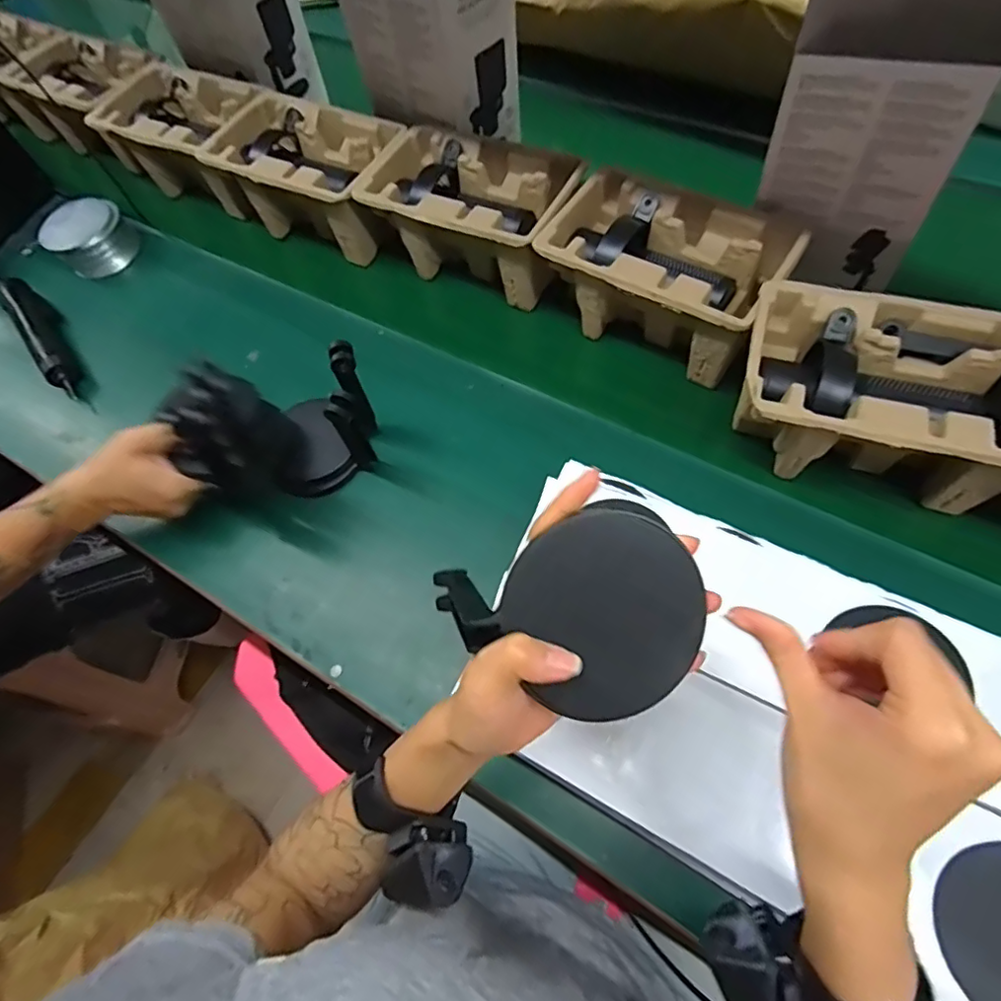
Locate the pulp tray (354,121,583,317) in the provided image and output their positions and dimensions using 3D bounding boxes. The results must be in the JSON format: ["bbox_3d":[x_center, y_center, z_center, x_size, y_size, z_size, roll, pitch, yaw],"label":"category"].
[{"bbox_3d":[-0.031,-0.333,0.671,0.233,0.099,0.146,23,69,13],"label":"pulp tray"}]

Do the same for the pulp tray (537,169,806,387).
[{"bbox_3d":[0.163,-0.234,0.596,0.226,0.100,0.144,30,70,15],"label":"pulp tray"}]

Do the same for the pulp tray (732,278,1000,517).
[{"bbox_3d":[0.318,-0.090,0.498,0.222,0.097,0.147,17,68,10],"label":"pulp tray"}]

